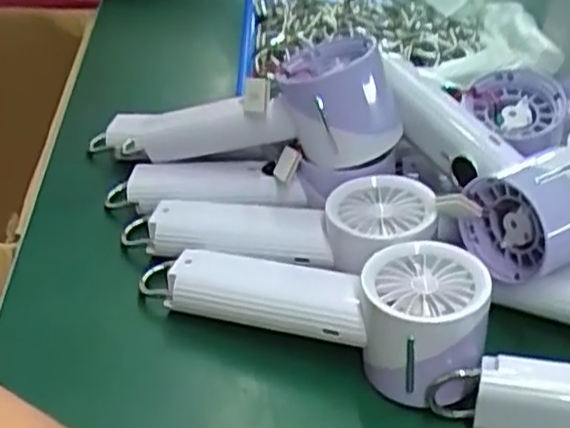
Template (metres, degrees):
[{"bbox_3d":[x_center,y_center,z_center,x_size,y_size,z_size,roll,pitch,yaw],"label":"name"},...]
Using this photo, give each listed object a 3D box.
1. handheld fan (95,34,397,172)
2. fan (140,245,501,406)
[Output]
[{"bbox_3d":[-0.042,-0.066,0.473,0.238,0.070,0.084,-3,31,25],"label":"handheld fan"},{"bbox_3d":[0.011,0.051,0.390,0.196,0.060,0.060,5,34,24],"label":"fan"}]

